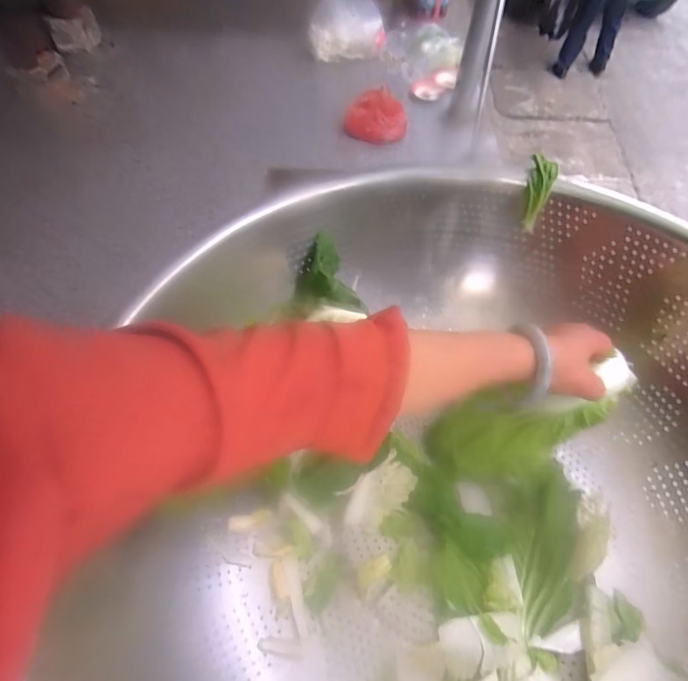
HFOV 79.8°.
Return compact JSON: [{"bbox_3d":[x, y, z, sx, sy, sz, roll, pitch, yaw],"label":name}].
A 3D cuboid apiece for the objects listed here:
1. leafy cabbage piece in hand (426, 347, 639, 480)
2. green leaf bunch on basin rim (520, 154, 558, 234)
[{"bbox_3d":[0.189,0.091,0.423,0.195,0.045,0.081,-23,58,10],"label":"leafy cabbage piece in hand"},{"bbox_3d":[0.223,-0.171,0.483,0.030,0.077,0.028,20,58,11],"label":"green leaf bunch on basin rim"}]

